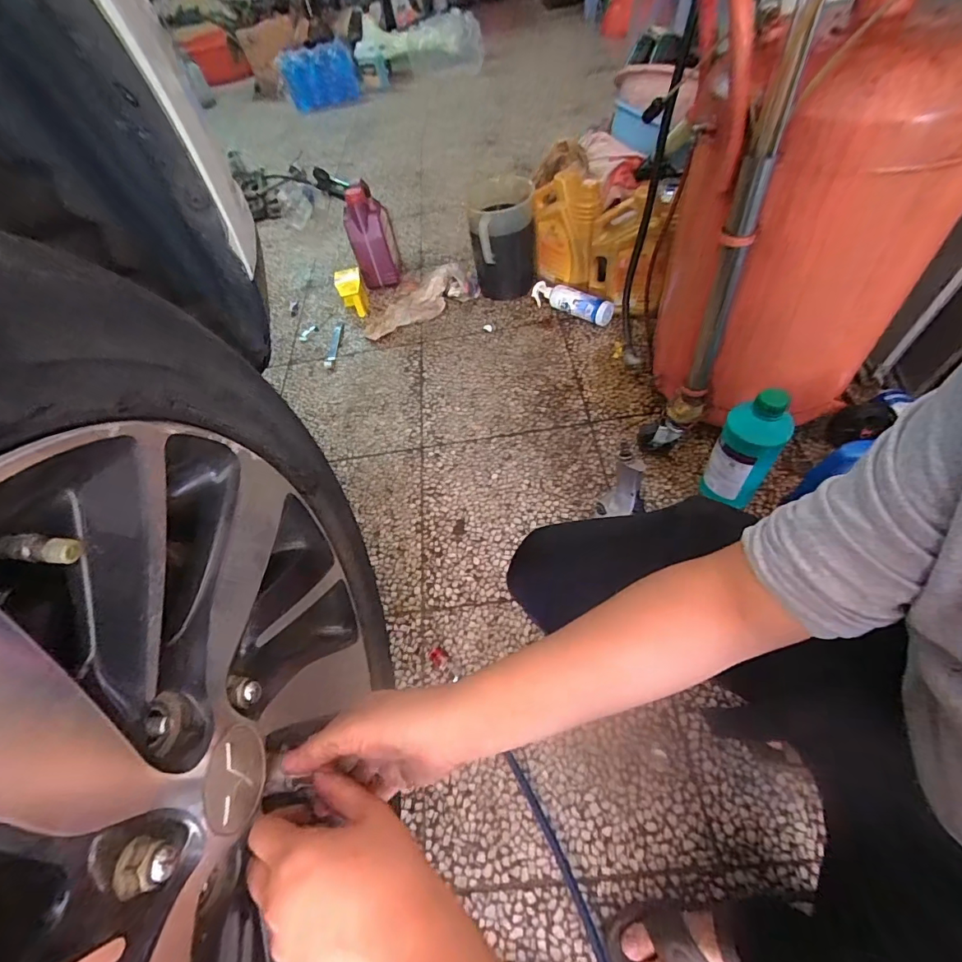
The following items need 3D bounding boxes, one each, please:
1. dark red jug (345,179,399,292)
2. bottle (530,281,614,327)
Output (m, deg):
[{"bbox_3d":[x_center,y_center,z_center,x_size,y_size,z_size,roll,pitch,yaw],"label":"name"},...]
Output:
[{"bbox_3d":[-0.324,-0.725,1.392,0.136,0.272,0.120,-19,54,-4],"label":"dark red jug"},{"bbox_3d":[0.247,-0.494,1.270,0.062,0.069,0.248,-42,59,-19],"label":"bottle"}]

